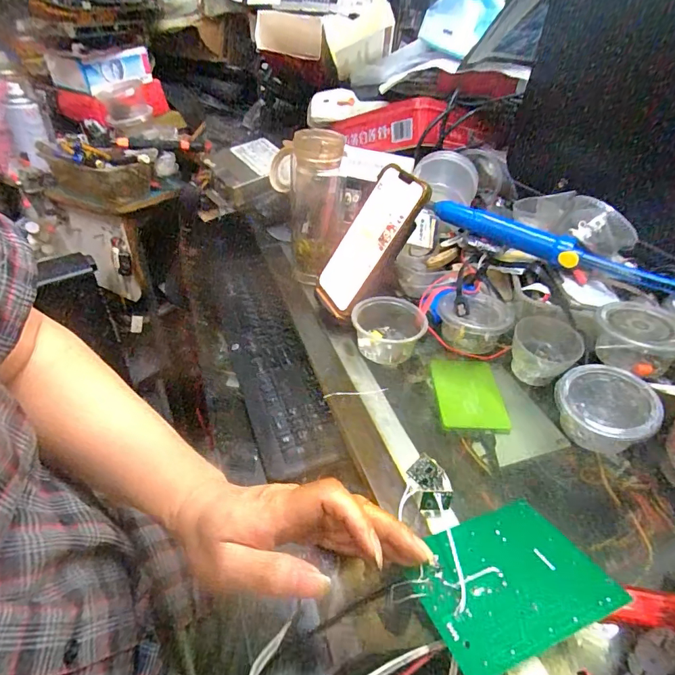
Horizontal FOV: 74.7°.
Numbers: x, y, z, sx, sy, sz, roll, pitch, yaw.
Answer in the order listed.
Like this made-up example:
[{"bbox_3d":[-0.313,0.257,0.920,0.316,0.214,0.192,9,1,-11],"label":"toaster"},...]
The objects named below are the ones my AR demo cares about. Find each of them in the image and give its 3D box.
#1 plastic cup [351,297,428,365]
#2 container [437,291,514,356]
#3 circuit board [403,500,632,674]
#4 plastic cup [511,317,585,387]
[{"bbox_3d":[0.054,-0.008,0.472,0.067,0.046,0.073,2,39,-2],"label":"plastic cup"},{"bbox_3d":[0.148,-0.018,0.487,0.078,0.043,0.068,12,40,10],"label":"container"},{"bbox_3d":[0.105,0.153,0.283,0.109,0.004,0.088,-14,25,-17],"label":"circuit board"},{"bbox_3d":[0.210,0.016,0.451,0.063,0.046,0.057,21,42,20],"label":"plastic cup"}]

